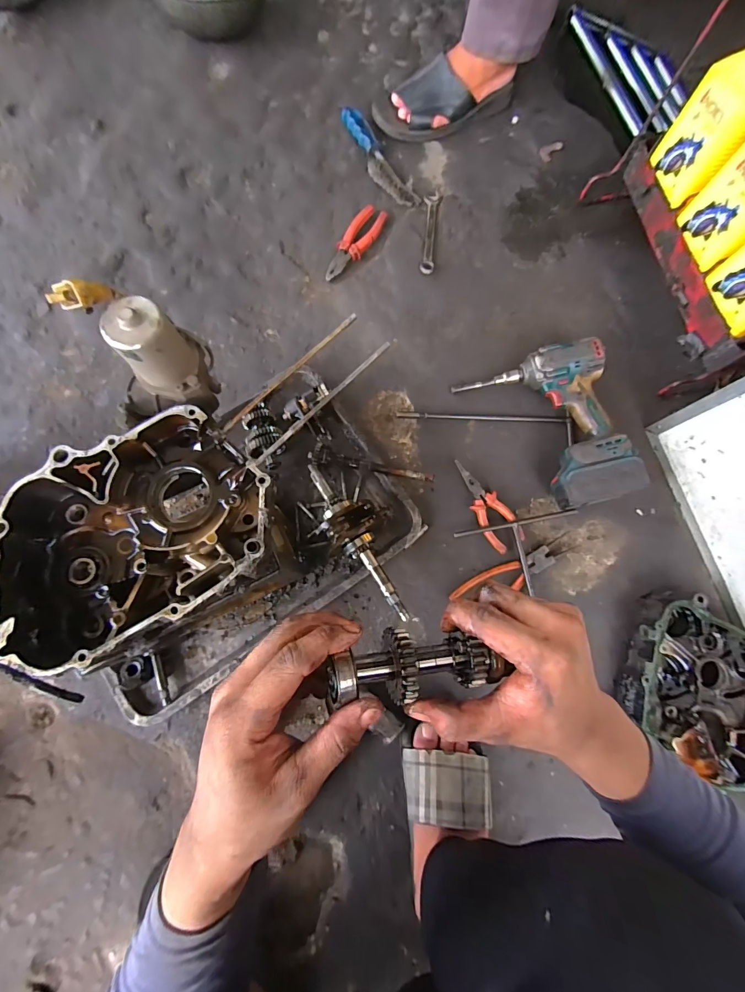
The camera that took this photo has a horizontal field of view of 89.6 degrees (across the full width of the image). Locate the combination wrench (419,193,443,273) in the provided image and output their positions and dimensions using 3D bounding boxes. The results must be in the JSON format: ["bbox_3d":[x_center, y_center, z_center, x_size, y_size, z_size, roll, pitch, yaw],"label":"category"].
[{"bbox_3d":[0.106,-0.494,0.701,0.032,0.009,0.182,8,79,0],"label":"combination wrench"}]

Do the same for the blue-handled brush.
[{"bbox_3d":[0.009,-0.658,0.728,0.050,0.027,0.248,-29,81,-6],"label":"blue-handled brush"}]

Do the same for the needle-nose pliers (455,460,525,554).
[{"bbox_3d":[0.181,0.012,0.595,0.054,0.028,0.154,-27,81,-6],"label":"needle-nose pliers"}]

